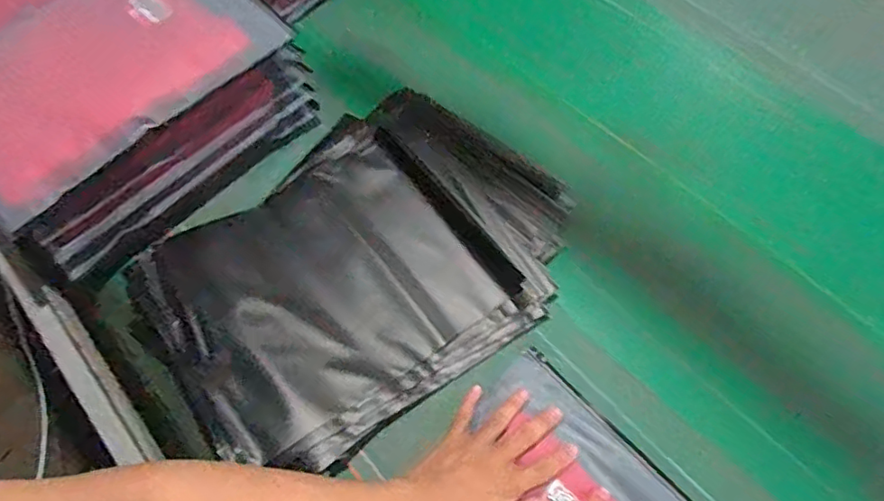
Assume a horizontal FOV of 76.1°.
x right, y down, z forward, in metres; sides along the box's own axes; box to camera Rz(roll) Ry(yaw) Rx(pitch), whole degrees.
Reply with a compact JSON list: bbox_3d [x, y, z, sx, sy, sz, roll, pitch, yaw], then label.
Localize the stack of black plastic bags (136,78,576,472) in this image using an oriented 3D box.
[{"bbox_3d":[-0.080,0.005,0.643,0.460,0.060,0.334,-38,68,-17],"label":"stack of black plastic bags"}]

